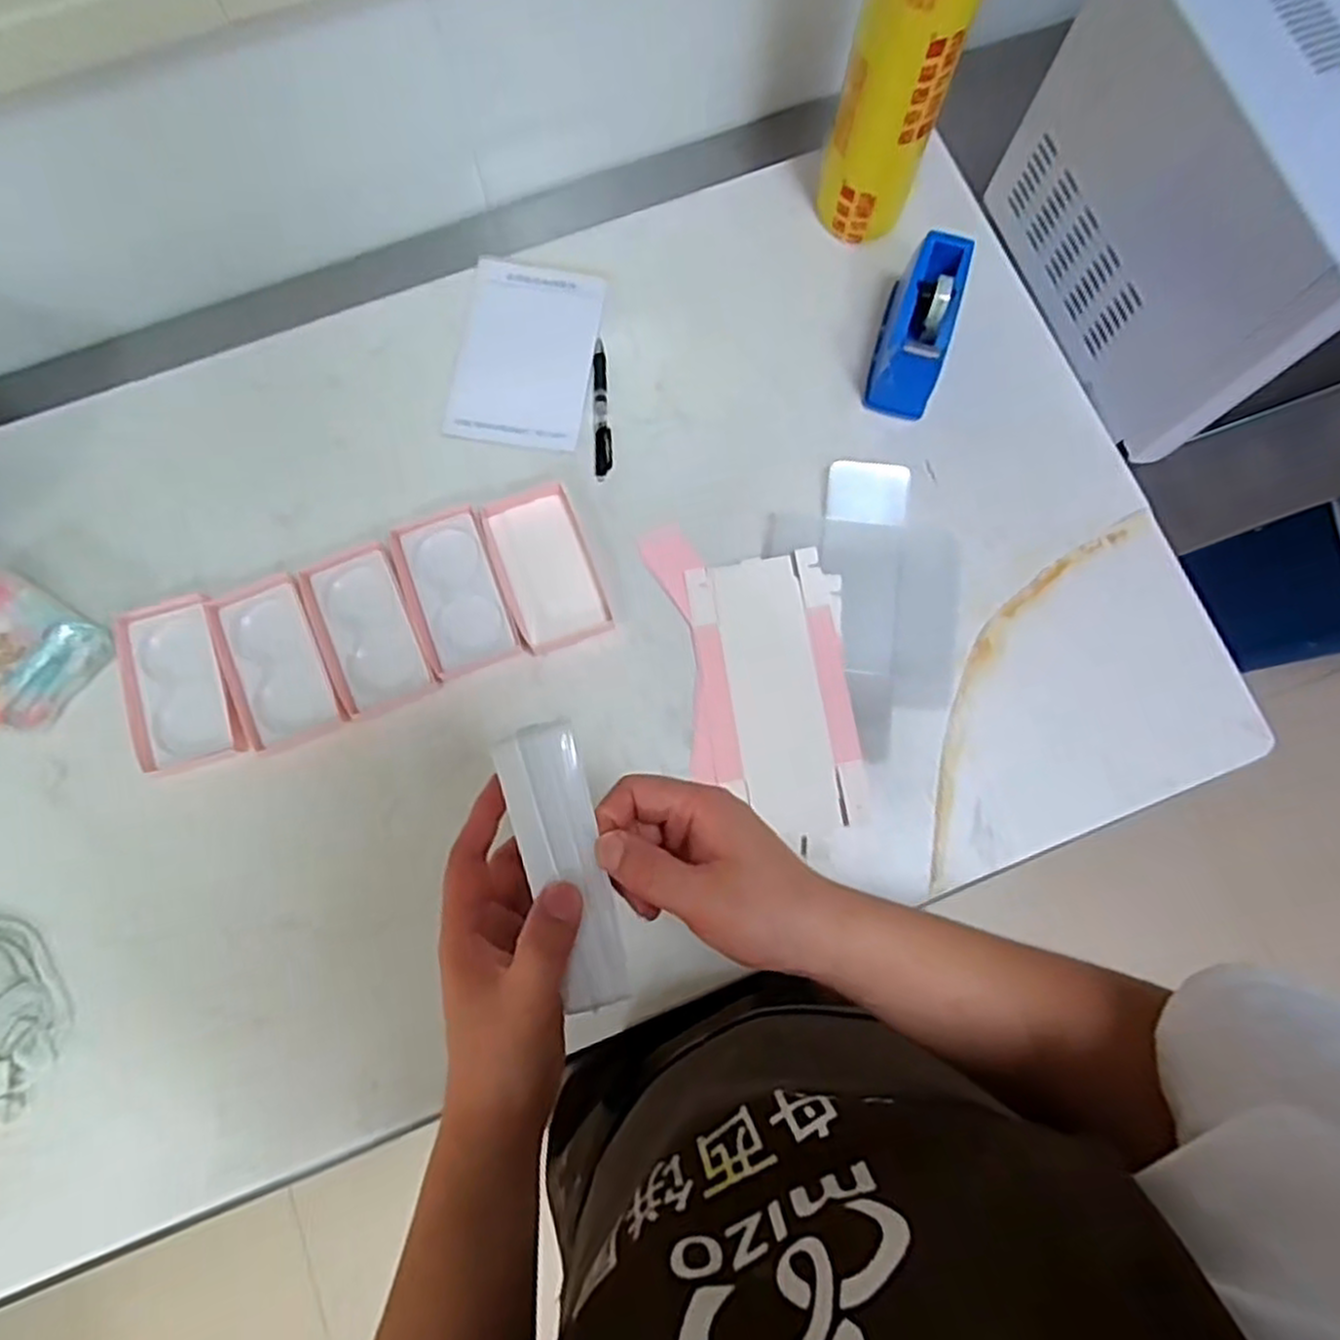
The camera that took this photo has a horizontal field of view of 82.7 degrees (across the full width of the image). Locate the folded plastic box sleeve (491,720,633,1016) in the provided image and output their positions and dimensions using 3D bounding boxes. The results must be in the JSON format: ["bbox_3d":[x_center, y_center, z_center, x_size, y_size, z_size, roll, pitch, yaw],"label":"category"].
[{"bbox_3d":[-0.048,0.093,0.361,0.037,0.006,0.134,-16,89,-3],"label":"folded plastic box sleeve"}]

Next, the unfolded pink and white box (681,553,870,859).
[{"bbox_3d":[0.095,0.019,0.669,0.125,0.016,0.243,-9,79,-1],"label":"unfolded pink and white box"}]

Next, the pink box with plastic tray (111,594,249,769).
[{"bbox_3d":[-0.429,0.012,0.670,0.089,0.020,0.145,-19,80,-3],"label":"pink box with plastic tray"}]

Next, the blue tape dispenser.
[{"bbox_3d":[0.227,-0.315,0.698,0.061,0.089,0.144,13,80,3],"label":"blue tape dispenser"}]

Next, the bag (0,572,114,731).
[{"bbox_3d":[-0.558,-0.015,0.651,0.122,0.063,0.104,32,81,6],"label":"bag"}]

